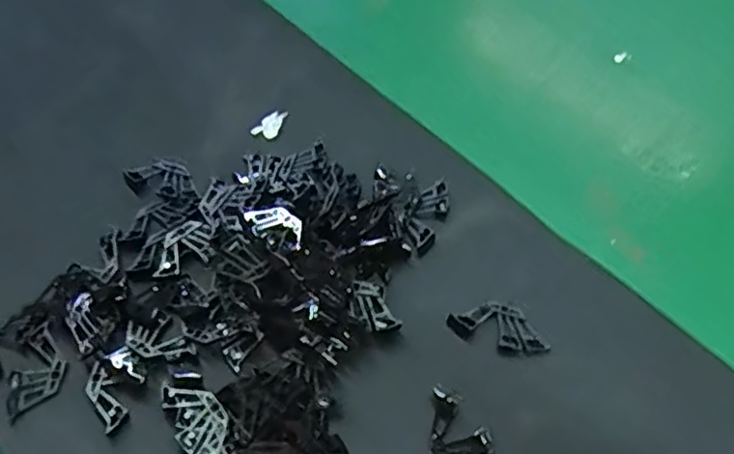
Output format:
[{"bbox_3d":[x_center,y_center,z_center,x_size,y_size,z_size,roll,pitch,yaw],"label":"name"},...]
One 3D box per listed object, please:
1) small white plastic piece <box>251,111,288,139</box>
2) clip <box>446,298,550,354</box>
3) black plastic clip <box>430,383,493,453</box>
[{"bbox_3d":[-0.062,-0.066,0.423,0.014,0.006,0.026,36,68,20],"label":"small white plastic piece"},{"bbox_3d":[0.070,0.052,0.344,0.053,0.007,0.025,14,62,10],"label":"clip"},{"bbox_3d":[0.046,0.105,0.317,0.028,0.004,0.052,-35,65,-16],"label":"black plastic clip"}]

